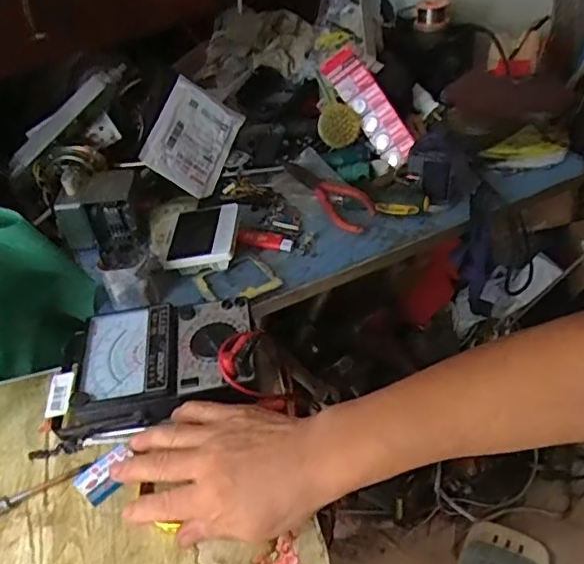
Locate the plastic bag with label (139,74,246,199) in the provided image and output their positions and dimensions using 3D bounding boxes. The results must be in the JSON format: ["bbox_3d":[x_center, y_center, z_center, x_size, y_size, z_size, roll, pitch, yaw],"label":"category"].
[{"bbox_3d":[-0.138,-0.198,0.817,0.030,0.105,0.158,-23,44,50],"label":"plastic bag with label"}]

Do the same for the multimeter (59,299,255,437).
[{"bbox_3d":[-0.125,0.079,0.563,0.176,0.052,0.118,-7,42,0],"label":"multimeter"}]

